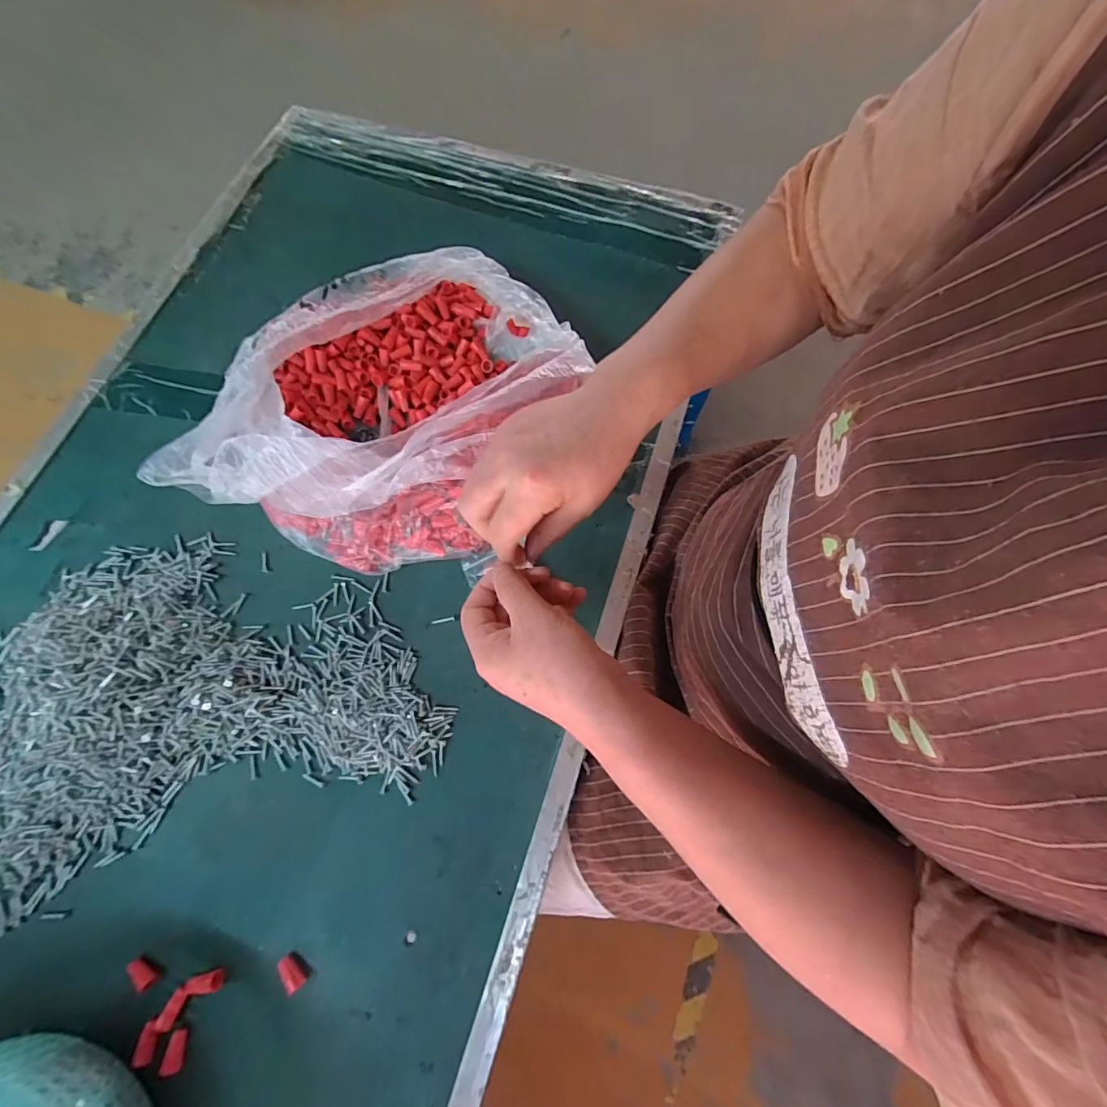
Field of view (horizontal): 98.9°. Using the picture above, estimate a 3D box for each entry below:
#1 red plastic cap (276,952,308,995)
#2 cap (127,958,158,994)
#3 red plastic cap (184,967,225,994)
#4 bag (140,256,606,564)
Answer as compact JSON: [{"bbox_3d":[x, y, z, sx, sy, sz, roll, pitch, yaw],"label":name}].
[{"bbox_3d":[-0.189,0.302,0.340,0.023,0.014,0.011,41,77,12],"label":"red plastic cap"},{"bbox_3d":[-0.297,0.303,0.341,0.023,0.010,0.010,29,75,9],"label":"cap"},{"bbox_3d":[-0.250,0.307,0.338,0.026,0.009,0.012,-14,73,-4],"label":"red plastic cap"},{"bbox_3d":[-0.148,-0.156,0.443,0.310,0.092,0.340,24,74,8],"label":"bag"}]

